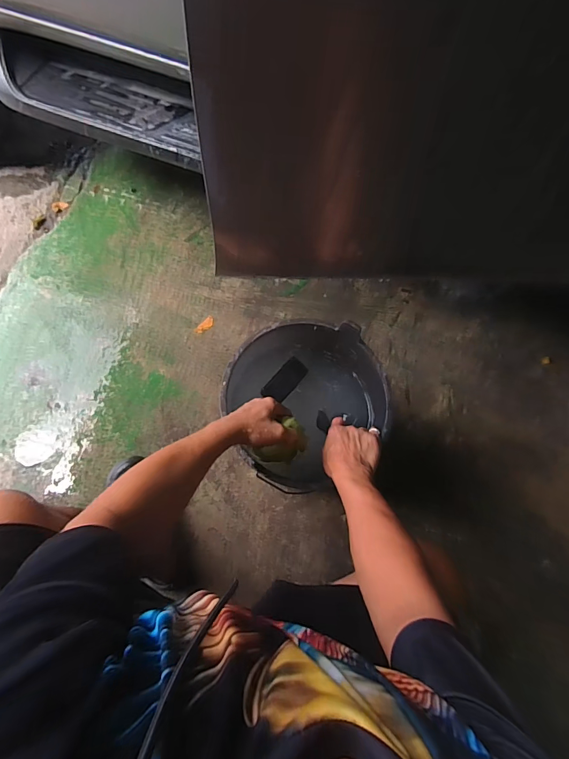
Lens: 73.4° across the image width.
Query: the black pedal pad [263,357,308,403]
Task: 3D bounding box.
[{"bbox_3d":[0.002,0.003,0.775,0.049,0.006,0.098,44,82,-12],"label":"black pedal pad"}]

